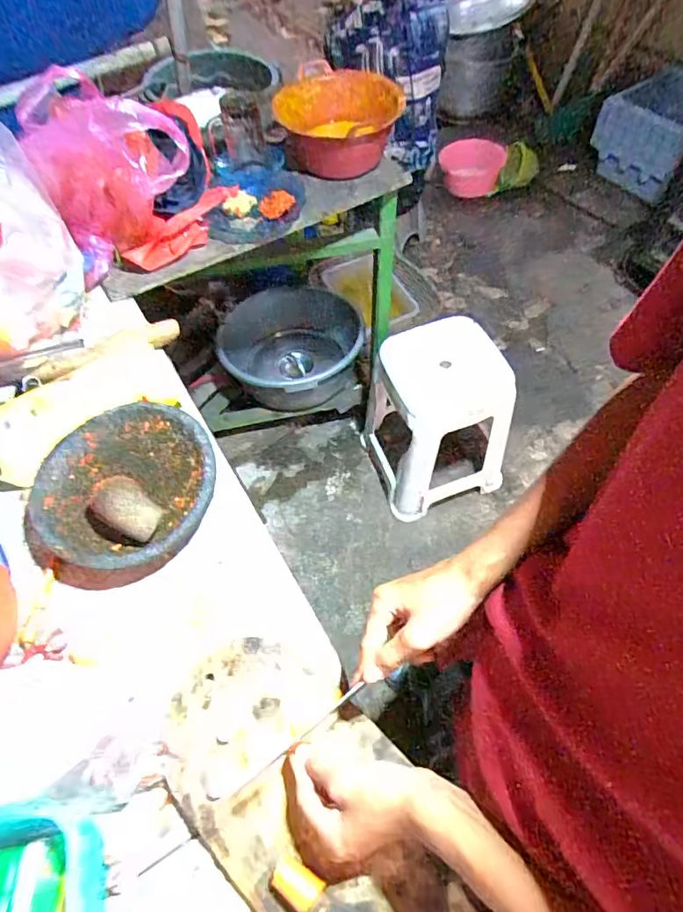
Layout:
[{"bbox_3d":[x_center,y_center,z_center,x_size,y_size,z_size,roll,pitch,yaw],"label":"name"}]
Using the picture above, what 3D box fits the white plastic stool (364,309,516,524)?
[{"bbox_3d":[0.251,-0.119,1.446,0.317,0.486,0.370,-17,58,-8],"label":"white plastic stool"}]

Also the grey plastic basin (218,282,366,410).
[{"bbox_3d":[-0.150,-0.328,1.601,0.431,0.210,0.422,-1,58,2],"label":"grey plastic basin"}]

